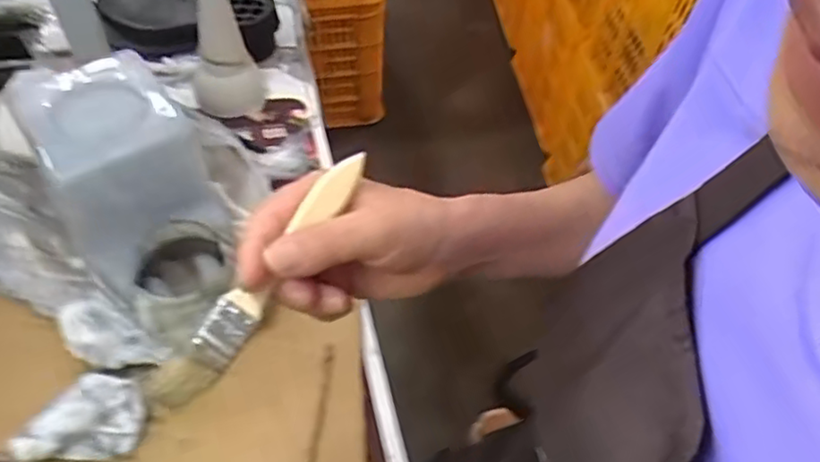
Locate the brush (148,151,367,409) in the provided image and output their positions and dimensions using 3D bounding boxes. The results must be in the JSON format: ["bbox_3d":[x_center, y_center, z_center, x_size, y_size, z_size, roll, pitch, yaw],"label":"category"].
[{"bbox_3d":[-0.067,0.019,0.310,0.018,0.013,0.148,31,73,18],"label":"brush"}]

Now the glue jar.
[{"bbox_3d":[-0.158,0.035,0.469,0.070,0.058,0.083,-7,54,-10],"label":"glue jar"}]

